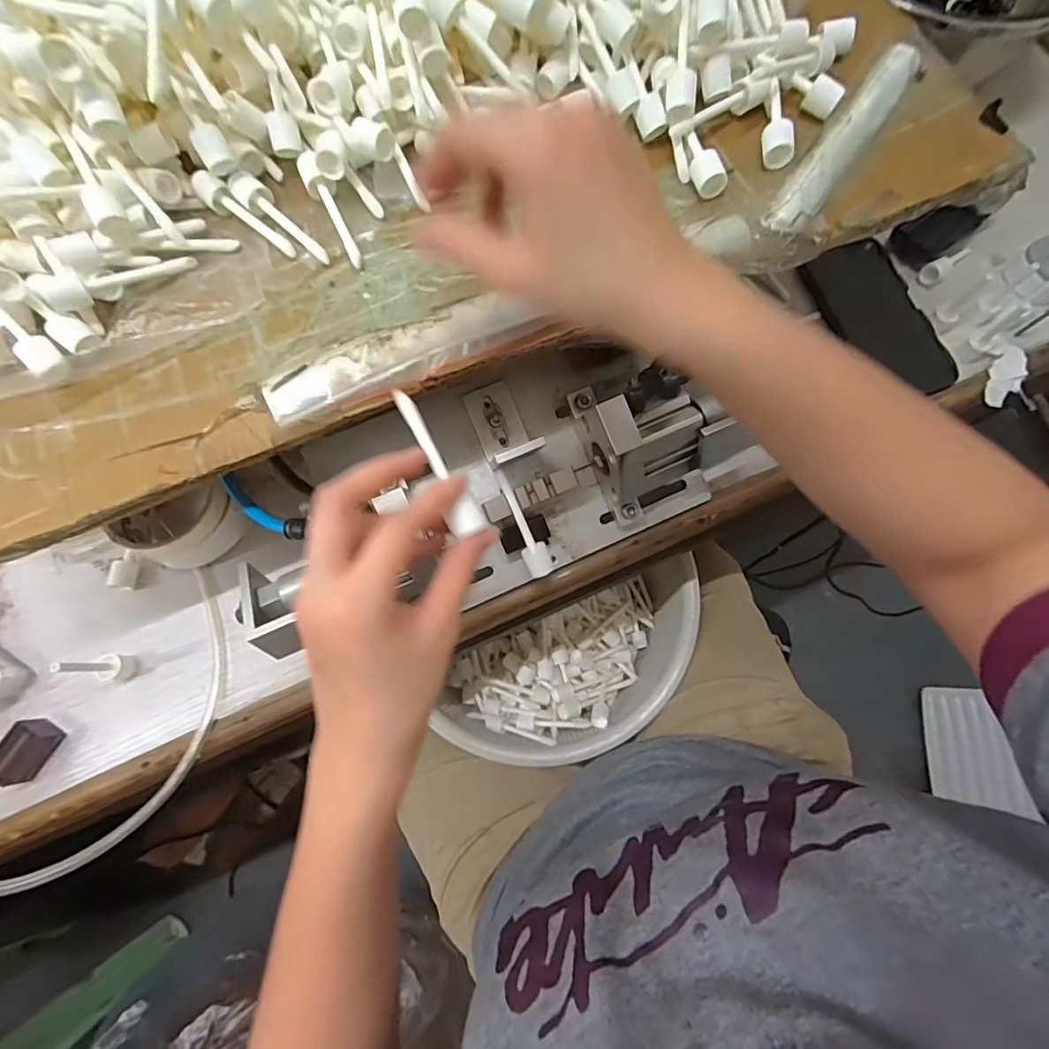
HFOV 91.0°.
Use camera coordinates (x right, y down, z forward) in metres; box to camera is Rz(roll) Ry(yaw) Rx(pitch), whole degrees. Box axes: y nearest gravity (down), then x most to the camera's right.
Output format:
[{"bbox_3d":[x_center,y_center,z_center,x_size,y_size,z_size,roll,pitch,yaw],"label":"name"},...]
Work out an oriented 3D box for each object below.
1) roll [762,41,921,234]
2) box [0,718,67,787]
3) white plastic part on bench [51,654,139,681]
[{"bbox_3d":[0.208,-0.248,0.333,0.026,0.015,0.176,35,77,9],"label":"roll"},{"bbox_3d":[-0.365,0.166,0.378,0.027,0.029,0.043,35,77,9],"label":"box"},{"bbox_3d":[-0.306,0.103,0.372,0.017,0.061,0.019,1,75,0],"label":"white plastic part on bench"}]

